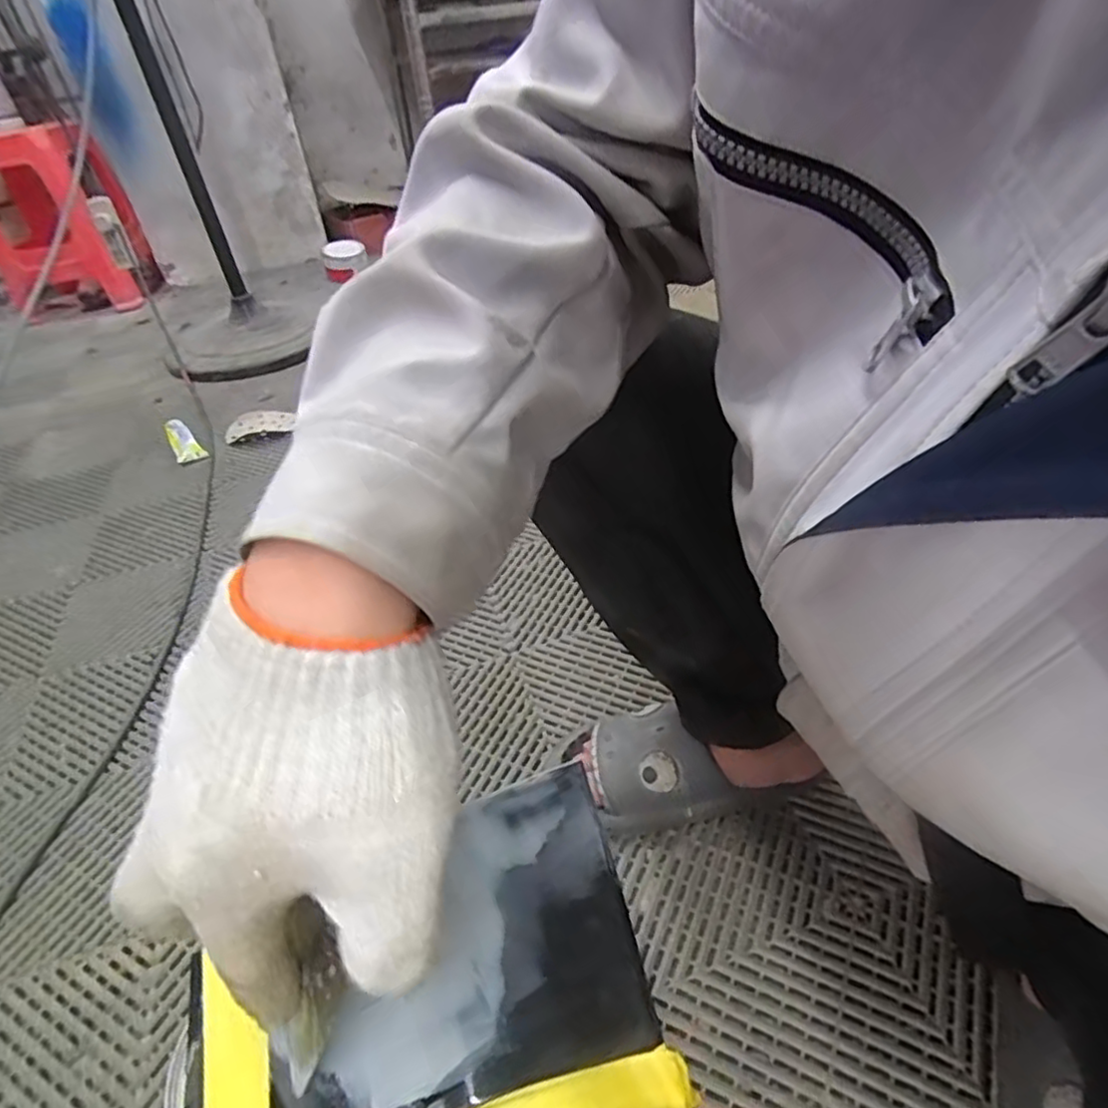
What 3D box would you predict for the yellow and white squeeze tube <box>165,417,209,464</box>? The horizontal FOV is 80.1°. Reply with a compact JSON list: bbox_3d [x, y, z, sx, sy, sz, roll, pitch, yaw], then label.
[{"bbox_3d":[-0.718,-0.222,1.282,0.054,0.034,0.134,-22,42,-27],"label":"yellow and white squeeze tube"}]

